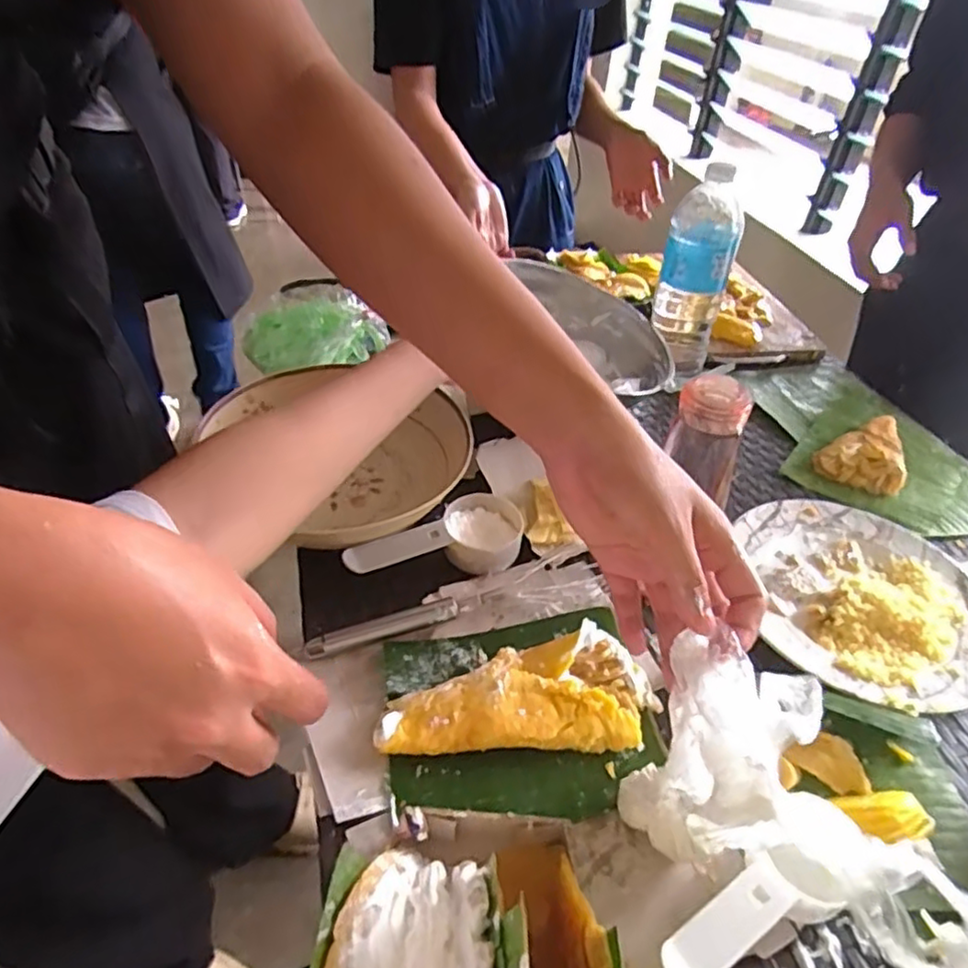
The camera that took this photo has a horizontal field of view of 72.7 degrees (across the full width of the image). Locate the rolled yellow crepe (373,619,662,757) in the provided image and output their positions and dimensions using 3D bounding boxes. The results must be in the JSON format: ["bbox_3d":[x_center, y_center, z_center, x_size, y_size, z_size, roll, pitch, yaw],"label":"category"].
[{"bbox_3d":[0.027,0.156,0.460,0.194,0.022,0.086,-12,45,-18],"label":"rolled yellow crepe"}]

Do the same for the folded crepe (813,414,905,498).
[{"bbox_3d":[0.429,-0.049,0.744,0.085,0.024,0.152,22,45,18],"label":"folded crepe"}]

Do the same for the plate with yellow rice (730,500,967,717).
[{"bbox_3d":[0.332,0.095,0.564,0.194,0.023,0.222,7,42,3],"label":"plate with yellow rice"}]

